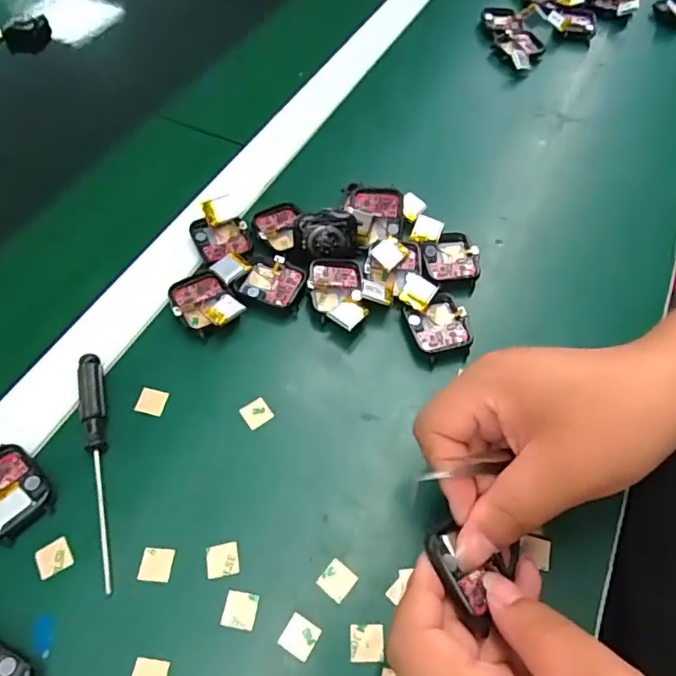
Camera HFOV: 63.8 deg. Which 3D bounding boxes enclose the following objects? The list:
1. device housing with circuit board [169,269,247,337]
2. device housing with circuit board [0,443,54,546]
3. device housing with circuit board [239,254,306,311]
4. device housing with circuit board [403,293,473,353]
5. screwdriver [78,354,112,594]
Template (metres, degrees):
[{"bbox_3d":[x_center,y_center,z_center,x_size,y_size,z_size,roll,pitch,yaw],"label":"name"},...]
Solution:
[{"bbox_3d":[-0.085,-0.021,0.350,0.036,0.015,0.047,-30,60,-19],"label":"device housing with circuit board"},{"bbox_3d":[-0.173,0.080,0.284,0.038,0.012,0.046,-38,63,-23],"label":"device housing with circuit board"},{"bbox_3d":[-0.043,-0.037,0.361,0.039,0.010,0.037,16,57,11],"label":"device housing with circuit board"},{"bbox_3d":[0.064,-0.008,0.350,0.037,0.015,0.042,-7,56,-5],"label":"device housing with circuit board"},{"bbox_3d":[-0.128,0.065,0.293,0.013,0.016,0.129,-15,57,-10],"label":"screwdriver"}]

